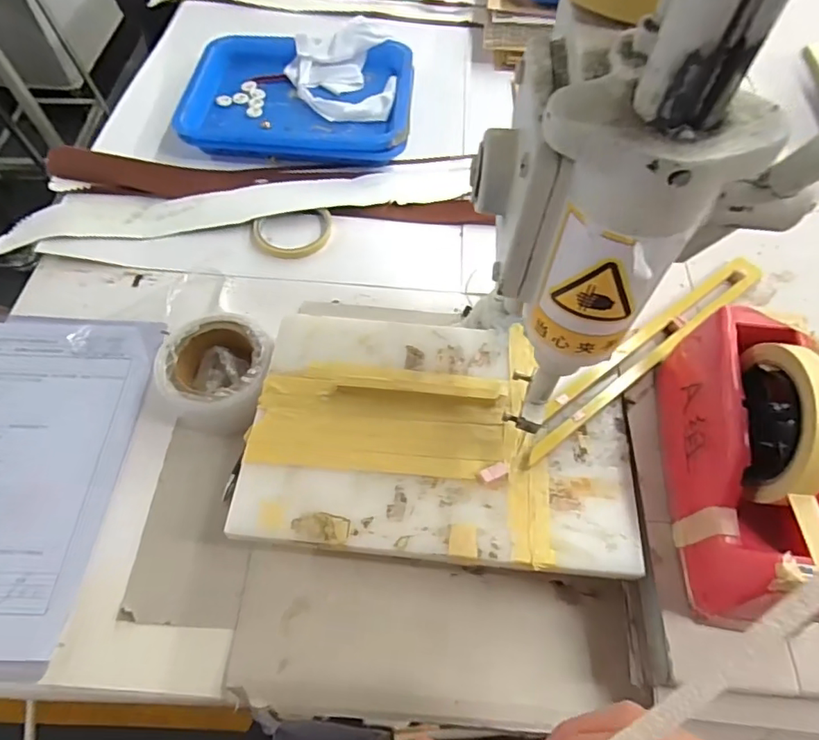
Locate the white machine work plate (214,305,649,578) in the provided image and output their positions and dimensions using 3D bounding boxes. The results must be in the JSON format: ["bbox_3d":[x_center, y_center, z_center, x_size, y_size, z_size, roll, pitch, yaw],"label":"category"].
[{"bbox_3d":[0.025,0.047,0.427,0.297,0.011,0.199,5,62,2],"label":"white machine work plate"}]

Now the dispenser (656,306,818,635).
[{"bbox_3d":[0.228,0.056,0.350,0.071,0.119,0.200,10,60,4],"label":"dispenser"}]

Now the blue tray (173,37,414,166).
[{"bbox_3d":[-0.141,-0.361,0.698,0.285,0.036,0.214,4,60,0],"label":"blue tray"}]

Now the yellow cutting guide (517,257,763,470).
[{"bbox_3d":[0.203,-0.016,0.460,0.306,0.012,0.033,-33,66,-19],"label":"yellow cutting guide"}]

